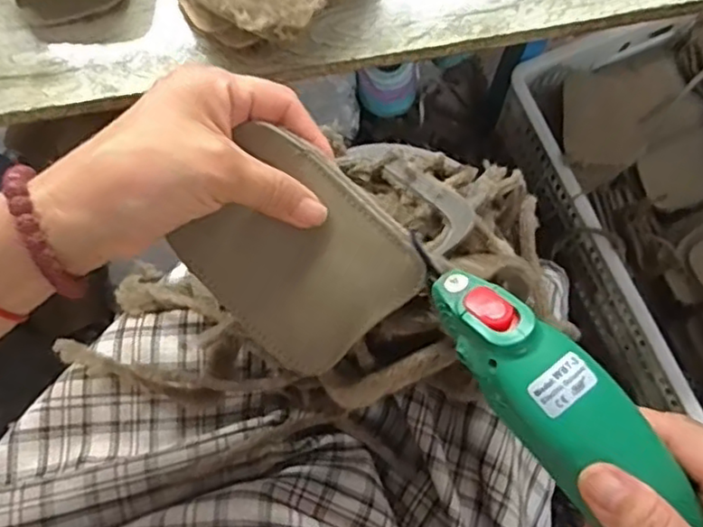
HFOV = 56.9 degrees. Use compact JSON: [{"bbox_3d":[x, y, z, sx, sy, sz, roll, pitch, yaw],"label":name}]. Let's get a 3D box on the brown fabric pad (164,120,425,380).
[{"bbox_3d":[-0.027,-0.003,0.306,0.100,0.010,0.088,43,107,-4],"label":"brown fabric pad"}]

